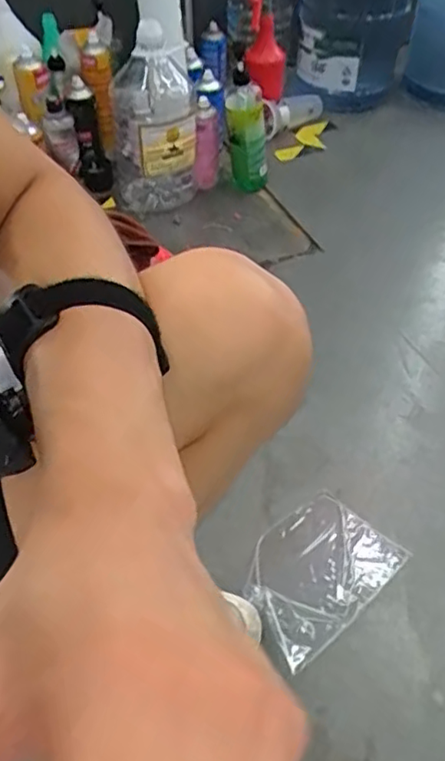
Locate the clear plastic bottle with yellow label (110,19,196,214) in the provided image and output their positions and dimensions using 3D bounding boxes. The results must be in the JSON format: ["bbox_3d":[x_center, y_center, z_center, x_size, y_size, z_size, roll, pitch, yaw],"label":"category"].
[{"bbox_3d":[-0.140,-0.507,1.202,0.169,0.340,0.151,-6,48,-6],"label":"clear plastic bottle with yellow label"}]

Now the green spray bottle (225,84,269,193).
[{"bbox_3d":[0.052,-0.499,1.259,0.087,0.194,0.101,2,47,1],"label":"green spray bottle"}]

